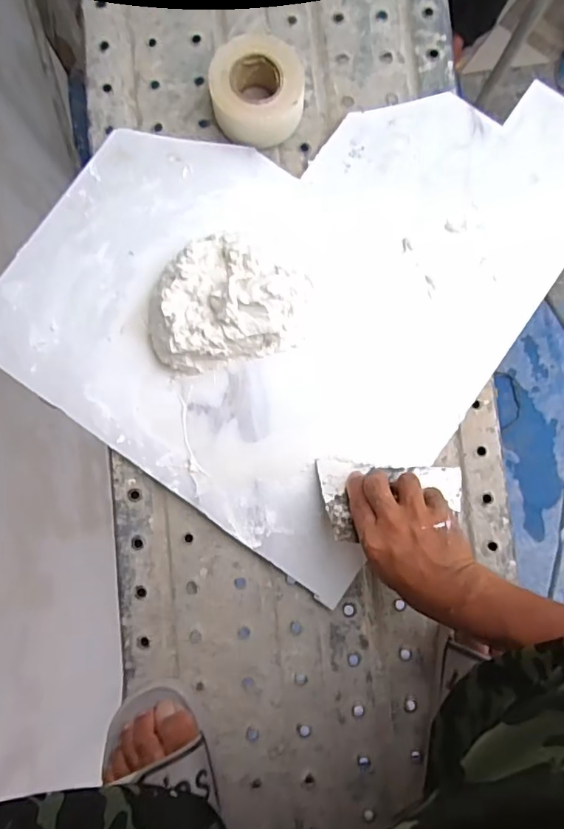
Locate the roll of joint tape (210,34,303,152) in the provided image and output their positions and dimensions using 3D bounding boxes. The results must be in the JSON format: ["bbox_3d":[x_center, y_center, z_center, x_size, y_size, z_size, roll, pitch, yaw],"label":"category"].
[{"bbox_3d":[-0.026,-0.349,0.602,0.098,0.057,0.100,0,85,0],"label":"roll of joint tape"}]

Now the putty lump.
[{"bbox_3d":[-0.057,-0.123,0.566,0.178,0.067,0.130,-14,85,-2],"label":"putty lump"}]

